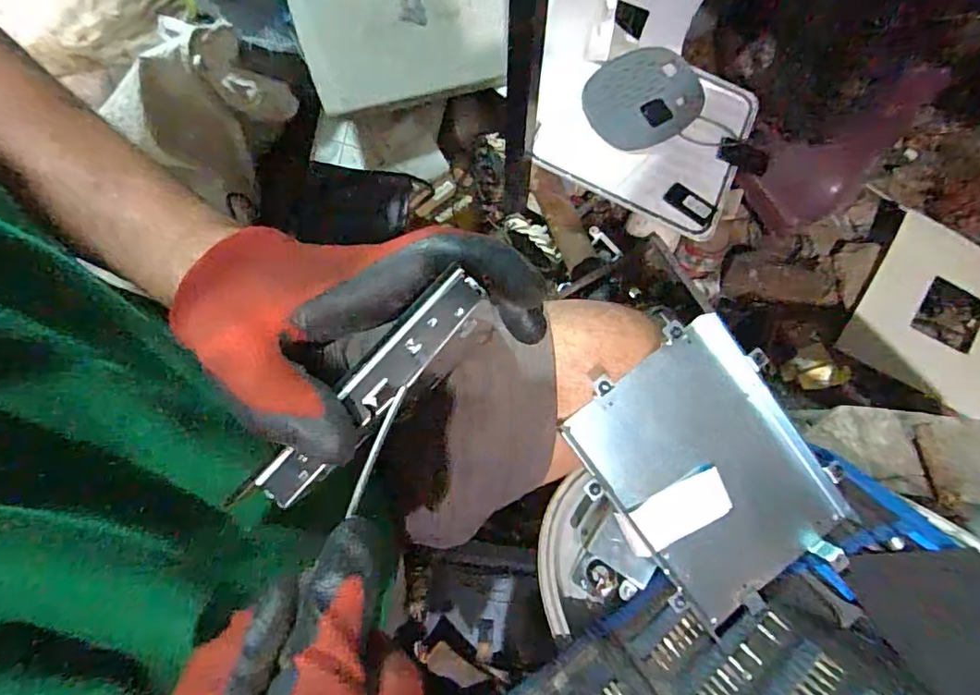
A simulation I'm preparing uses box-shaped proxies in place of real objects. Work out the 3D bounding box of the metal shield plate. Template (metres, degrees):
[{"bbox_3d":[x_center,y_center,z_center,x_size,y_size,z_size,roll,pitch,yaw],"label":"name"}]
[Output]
[{"bbox_3d":[0.163,0.096,0.406,0.148,0.018,0.210,-36,95,-1],"label":"metal shield plate"}]

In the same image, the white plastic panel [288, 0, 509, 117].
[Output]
[{"bbox_3d":[-0.112,-0.463,0.768,0.303,0.214,0.027,-16,28,-10],"label":"white plastic panel"}]

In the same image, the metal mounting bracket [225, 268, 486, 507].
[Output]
[{"bbox_3d":[-0.050,0.020,0.222,0.019,0.012,0.124,44,90,14],"label":"metal mounting bracket"}]

